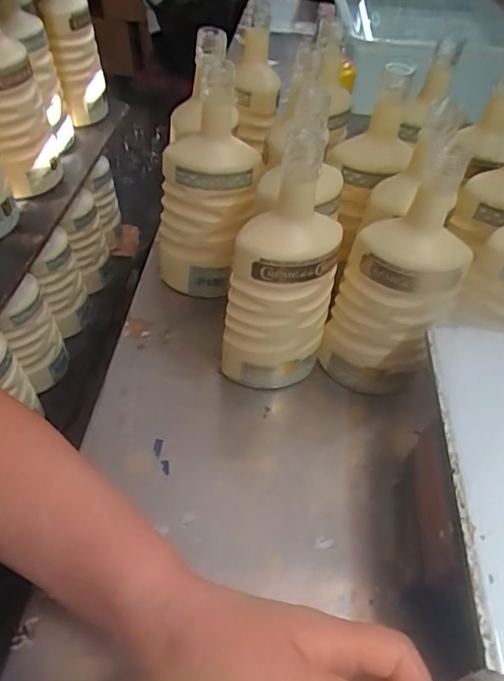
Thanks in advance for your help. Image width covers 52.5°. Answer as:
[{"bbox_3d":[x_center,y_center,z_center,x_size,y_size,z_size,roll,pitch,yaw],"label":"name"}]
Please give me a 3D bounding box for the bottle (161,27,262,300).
[{"bbox_3d":[-0.049,-0.167,0.539,0.108,0.244,0.086,1,46,-6],"label":"bottle"}]

